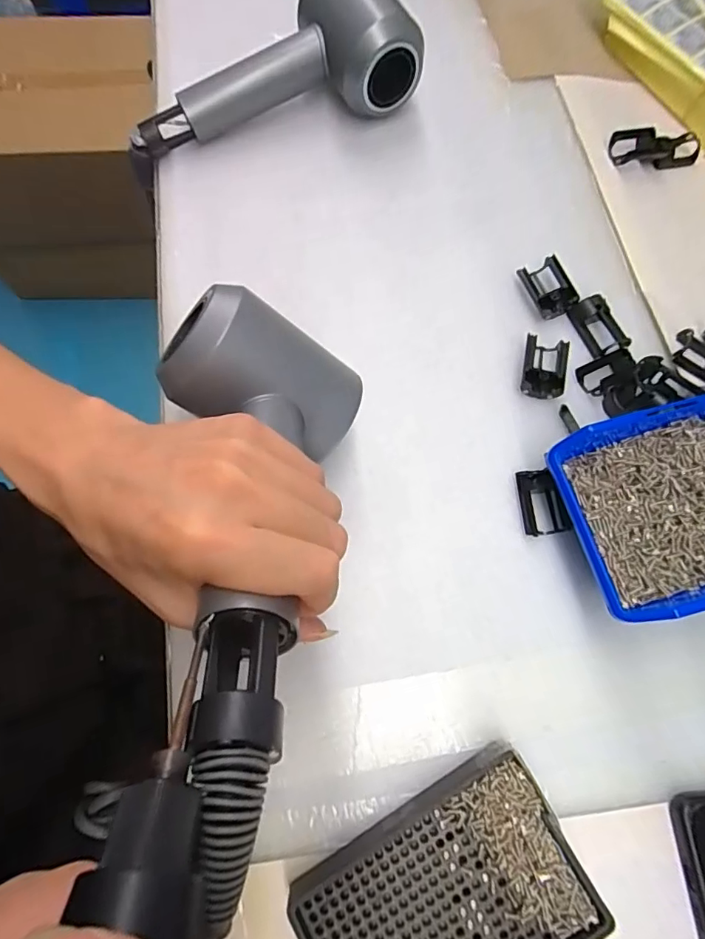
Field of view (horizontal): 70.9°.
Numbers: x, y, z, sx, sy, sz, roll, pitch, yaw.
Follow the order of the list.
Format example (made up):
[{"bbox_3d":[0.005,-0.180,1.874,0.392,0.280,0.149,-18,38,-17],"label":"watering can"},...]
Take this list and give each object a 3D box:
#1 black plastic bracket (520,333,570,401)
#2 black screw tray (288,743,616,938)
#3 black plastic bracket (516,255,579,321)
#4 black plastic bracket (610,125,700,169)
[{"bbox_3d":[0.138,-0.074,0.359,0.030,0.014,0.045,13,72,5],"label":"black plastic bracket"},{"bbox_3d":[0.047,0.224,0.254,0.137,0.023,0.091,-28,73,-9],"label":"black screw tray"},{"bbox_3d":[0.149,-0.137,0.378,0.032,0.016,0.045,-18,72,-6],"label":"black plastic bracket"},{"bbox_3d":[0.267,-0.281,0.434,0.093,0.017,0.027,-9,71,-17],"label":"black plastic bracket"}]

